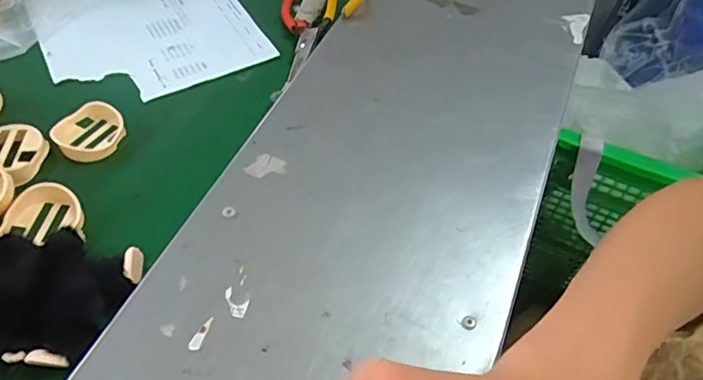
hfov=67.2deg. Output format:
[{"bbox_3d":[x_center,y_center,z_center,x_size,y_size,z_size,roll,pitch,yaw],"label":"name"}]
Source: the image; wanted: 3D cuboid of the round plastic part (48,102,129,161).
[{"bbox_3d":[-0.230,-0.052,0.465,0.052,0.020,0.056,1,53,-1],"label":"round plastic part"}]

